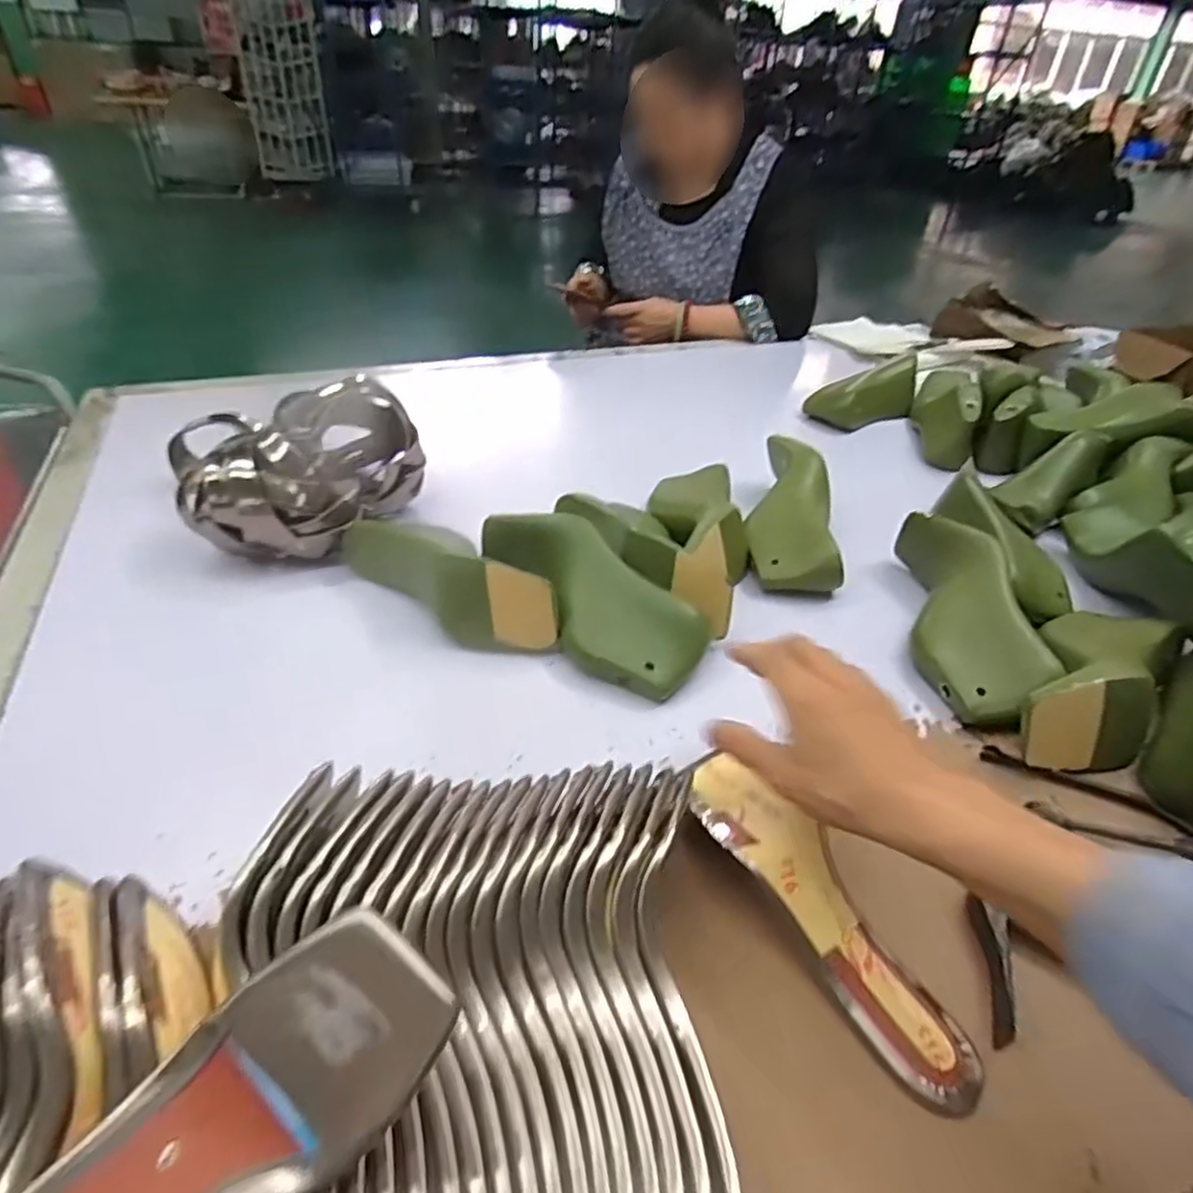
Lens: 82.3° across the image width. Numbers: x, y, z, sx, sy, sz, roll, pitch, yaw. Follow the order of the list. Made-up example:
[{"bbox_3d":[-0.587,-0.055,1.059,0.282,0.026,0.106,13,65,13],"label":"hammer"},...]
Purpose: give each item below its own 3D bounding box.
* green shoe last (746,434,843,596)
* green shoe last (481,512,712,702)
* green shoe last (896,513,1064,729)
[{"bbox_3d":[0.204,-0.090,0.717,0.090,0.068,0.214,8,38,6],"label":"green shoe last"},{"bbox_3d":[-0.013,-0.003,0.576,0.223,0.079,0.081,29,44,29],"label":"green shoe last"},{"bbox_3d":[0.317,0.012,0.589,0.085,0.067,0.239,6,38,3],"label":"green shoe last"}]

